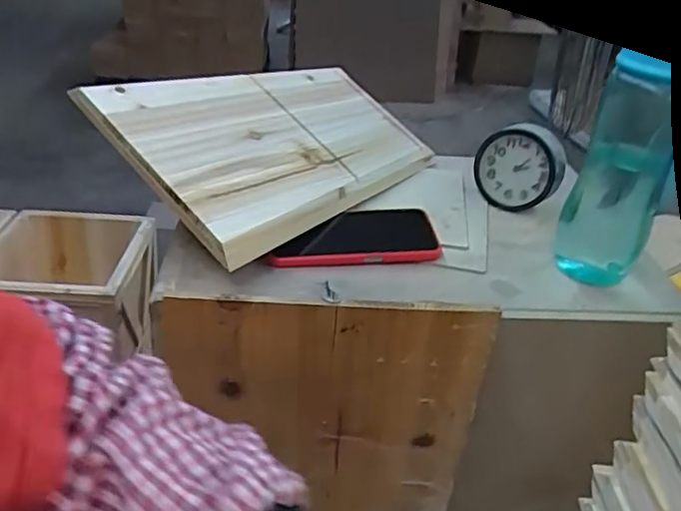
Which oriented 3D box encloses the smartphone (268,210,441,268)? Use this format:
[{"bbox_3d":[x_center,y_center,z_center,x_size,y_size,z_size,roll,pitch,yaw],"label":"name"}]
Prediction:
[{"bbox_3d":[0.016,-0.020,0.579,0.166,0.018,0.083,-3,32,-10],"label":"smartphone"}]

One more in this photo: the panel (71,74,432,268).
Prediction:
[{"bbox_3d":[-0.057,-0.132,0.631,0.222,0.023,0.357,46,41,13],"label":"panel"}]

